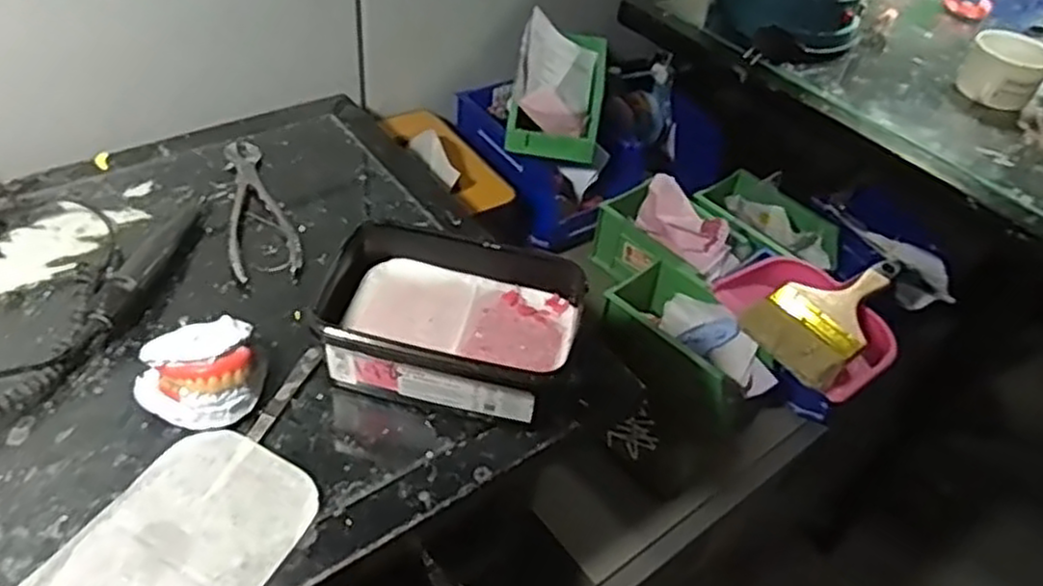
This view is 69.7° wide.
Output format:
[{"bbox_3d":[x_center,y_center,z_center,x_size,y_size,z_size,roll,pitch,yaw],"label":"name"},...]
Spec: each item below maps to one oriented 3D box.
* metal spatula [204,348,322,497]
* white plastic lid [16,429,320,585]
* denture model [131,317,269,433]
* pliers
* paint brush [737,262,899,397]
[{"bbox_3d":[-0.178,0.086,0.528,0.012,0.004,0.136,18,46,10],"label":"metal spatula"},{"bbox_3d":[-0.209,0.158,0.448,0.112,0.005,0.167,25,47,16],"label":"white plastic lid"},{"bbox_3d":[-0.222,0.056,0.518,0.085,0.050,0.068,-16,49,-22],"label":"denture model"},{"bbox_3d":[-0.239,-0.083,0.682,0.056,0.012,0.195,-9,47,-16],"label":"pliers"},{"bbox_3d":[0.318,0.011,0.764,0.215,0.018,0.098,-32,57,-33],"label":"paint brush"}]

